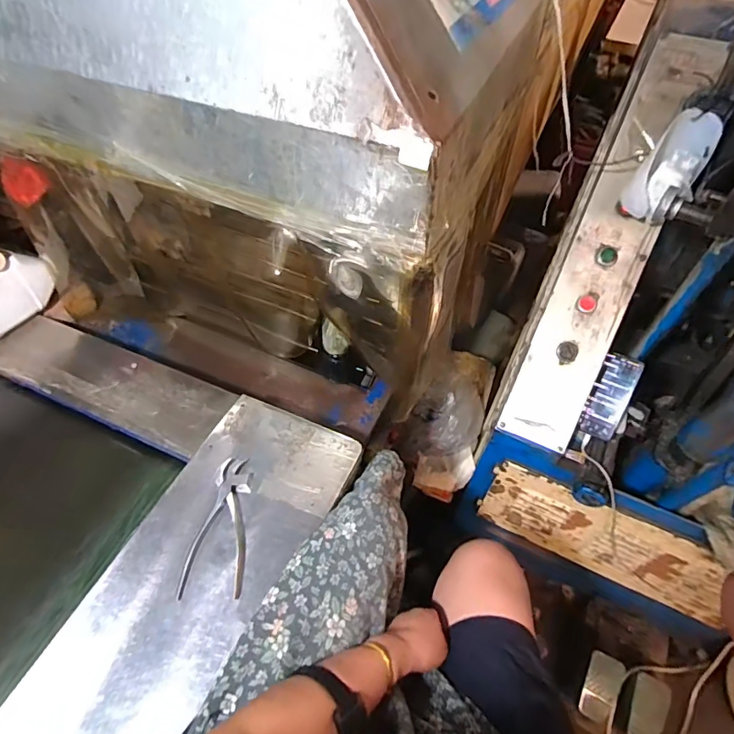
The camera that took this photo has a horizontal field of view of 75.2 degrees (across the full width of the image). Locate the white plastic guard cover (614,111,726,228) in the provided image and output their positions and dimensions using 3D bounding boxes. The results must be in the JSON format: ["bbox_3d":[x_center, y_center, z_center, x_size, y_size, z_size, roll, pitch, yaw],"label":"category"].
[{"bbox_3d":[0.478,-0.310,0.747,0.090,0.165,0.073,39,31,25],"label":"white plastic guard cover"}]

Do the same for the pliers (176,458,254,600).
[{"bbox_3d":[-0.196,0.212,0.650,0.076,0.012,0.186,1,53,1],"label":"pliers"}]

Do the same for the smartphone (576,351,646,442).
[{"bbox_3d":[0.455,0.055,0.893,0.067,0.010,0.160,27,101,35],"label":"smartphone"}]

